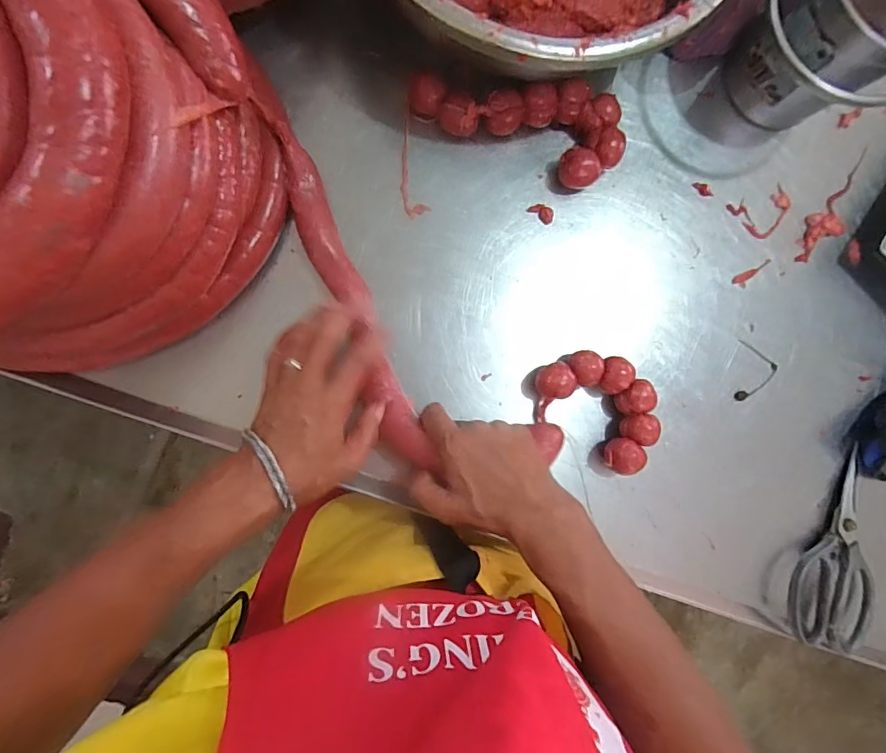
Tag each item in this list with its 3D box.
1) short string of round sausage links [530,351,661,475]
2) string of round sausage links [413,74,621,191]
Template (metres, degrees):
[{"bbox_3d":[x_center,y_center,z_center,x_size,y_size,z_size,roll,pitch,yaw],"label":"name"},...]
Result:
[{"bbox_3d":[0.143,0.033,0.457,0.112,0.035,0.106,3,89,-5],"label":"short string of round sausage links"},{"bbox_3d":[0.073,-0.245,0.448,0.196,0.036,0.084,21,87,-5],"label":"string of round sausage links"}]

